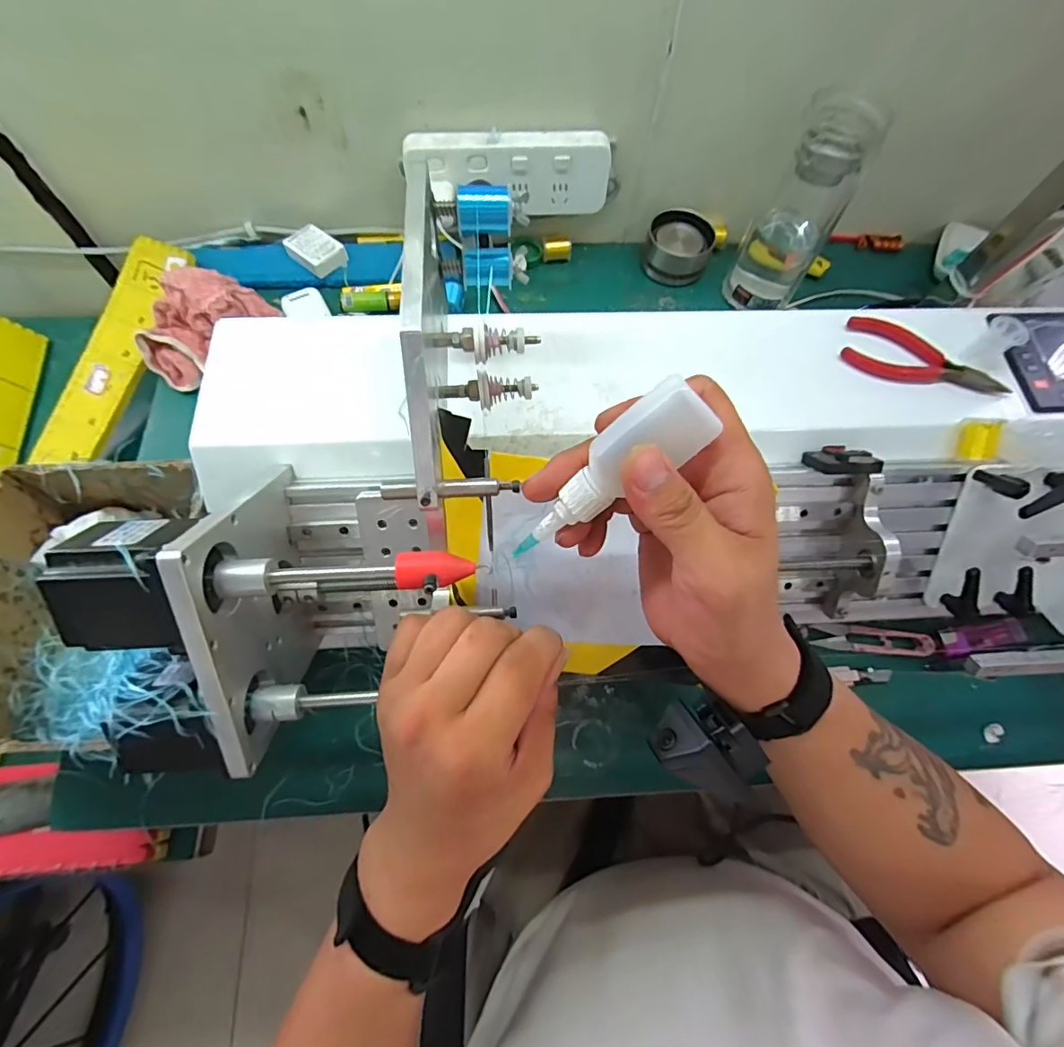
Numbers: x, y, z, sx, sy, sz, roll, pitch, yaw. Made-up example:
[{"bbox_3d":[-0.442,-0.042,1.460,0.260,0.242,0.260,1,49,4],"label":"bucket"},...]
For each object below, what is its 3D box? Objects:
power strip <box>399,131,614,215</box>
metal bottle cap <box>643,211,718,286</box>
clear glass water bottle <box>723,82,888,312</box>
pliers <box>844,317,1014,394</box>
[{"bbox_3d":[-0.024,-0.362,0.524,0.204,0.073,0.024,-3,68,-4],"label":"power strip"},{"bbox_3d":[0.169,-0.316,0.582,0.074,0.048,0.065,23,69,6],"label":"metal bottle cap"},{"bbox_3d":[0.260,-0.298,0.505,0.074,0.191,0.057,33,70,10],"label":"clear glass water bottle"},{"bbox_3d":[0.302,-0.124,0.389,0.121,0.011,0.041,20,69,5],"label":"pliers"}]

